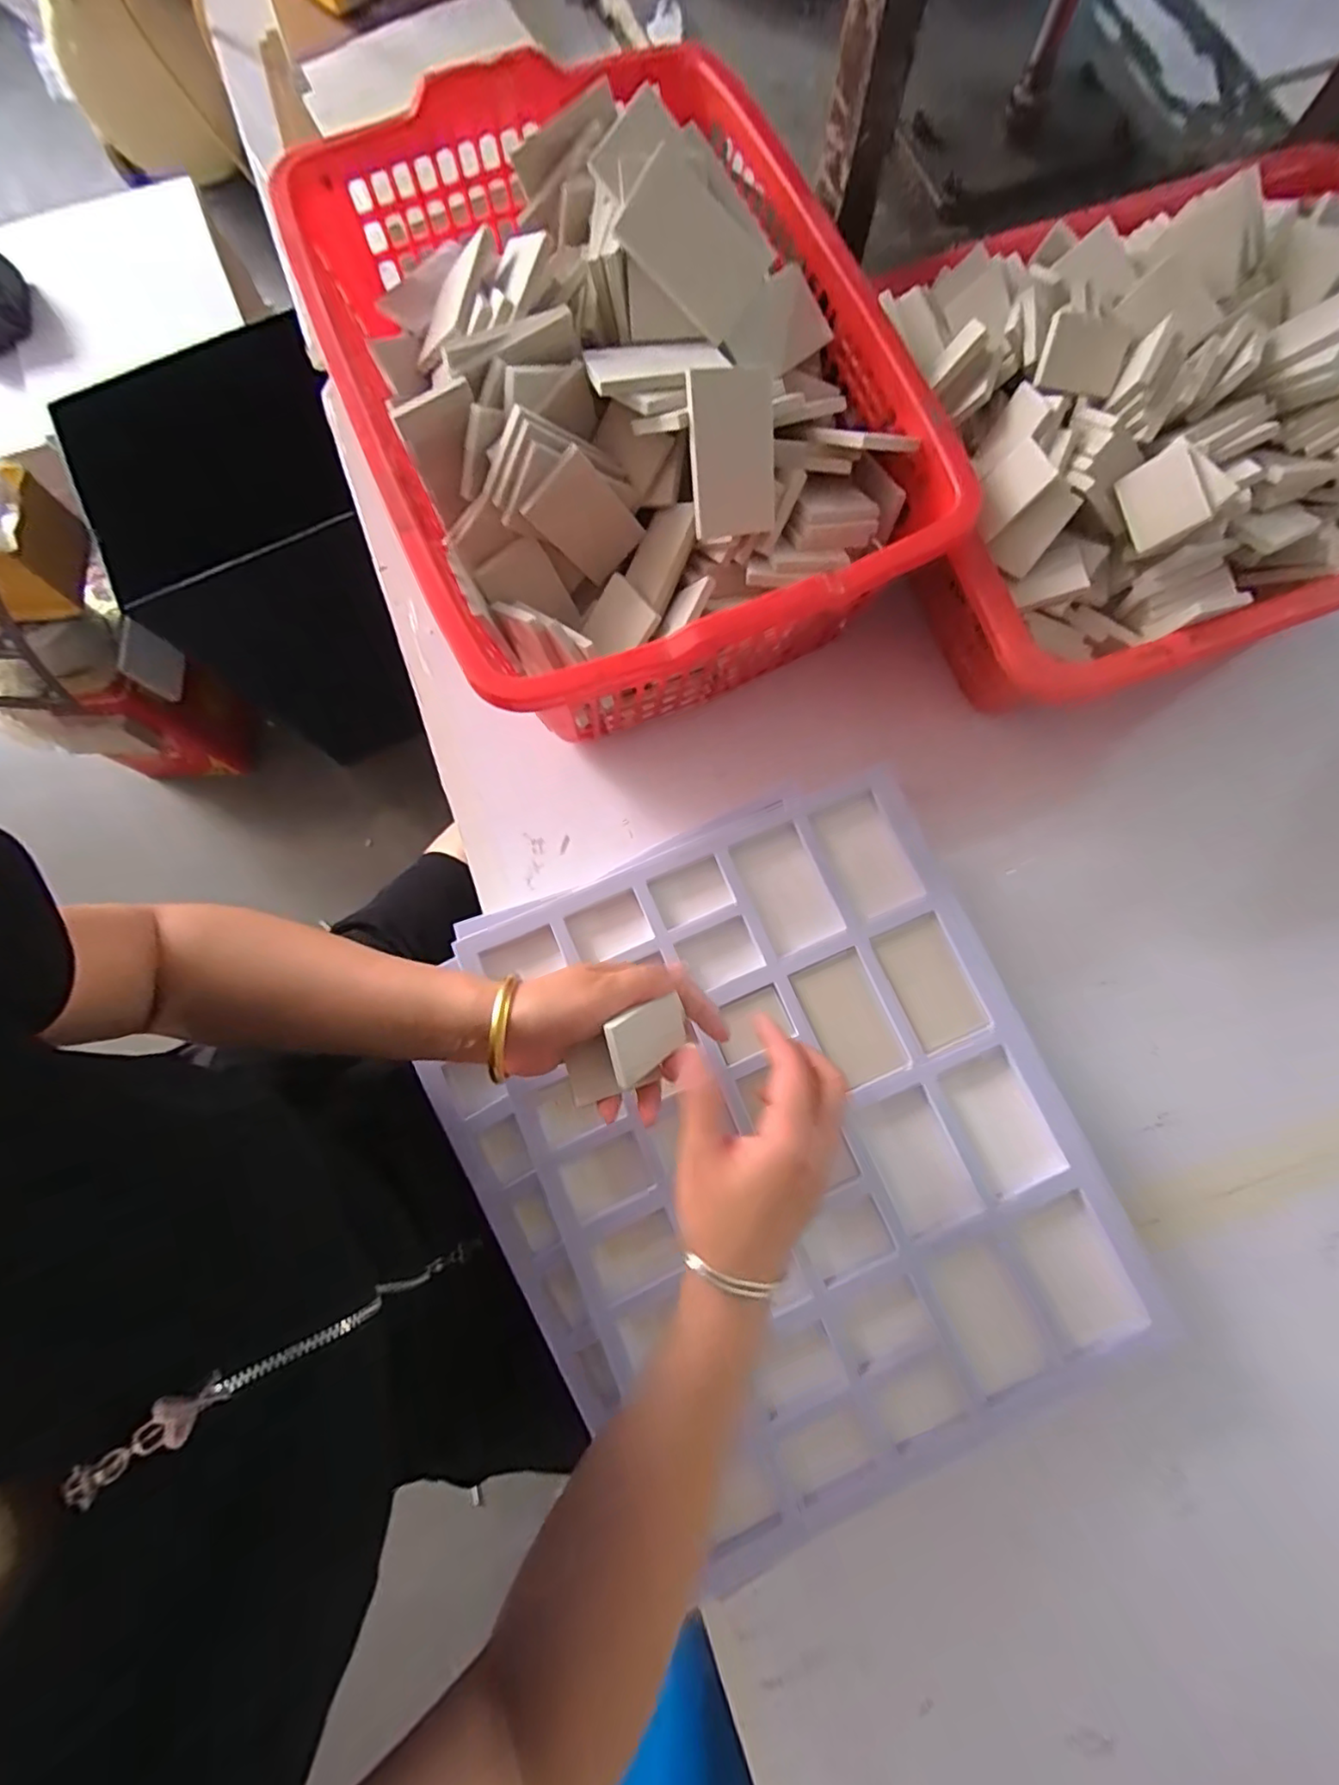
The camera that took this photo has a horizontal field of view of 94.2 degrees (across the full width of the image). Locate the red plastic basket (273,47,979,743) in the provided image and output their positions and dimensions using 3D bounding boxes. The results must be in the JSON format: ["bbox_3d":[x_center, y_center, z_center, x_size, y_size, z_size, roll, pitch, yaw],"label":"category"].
[{"bbox_3d":[-0.033,-0.363,0.473,0.354,0.174,0.476,-22,80,-3],"label":"red plastic basket"}]

